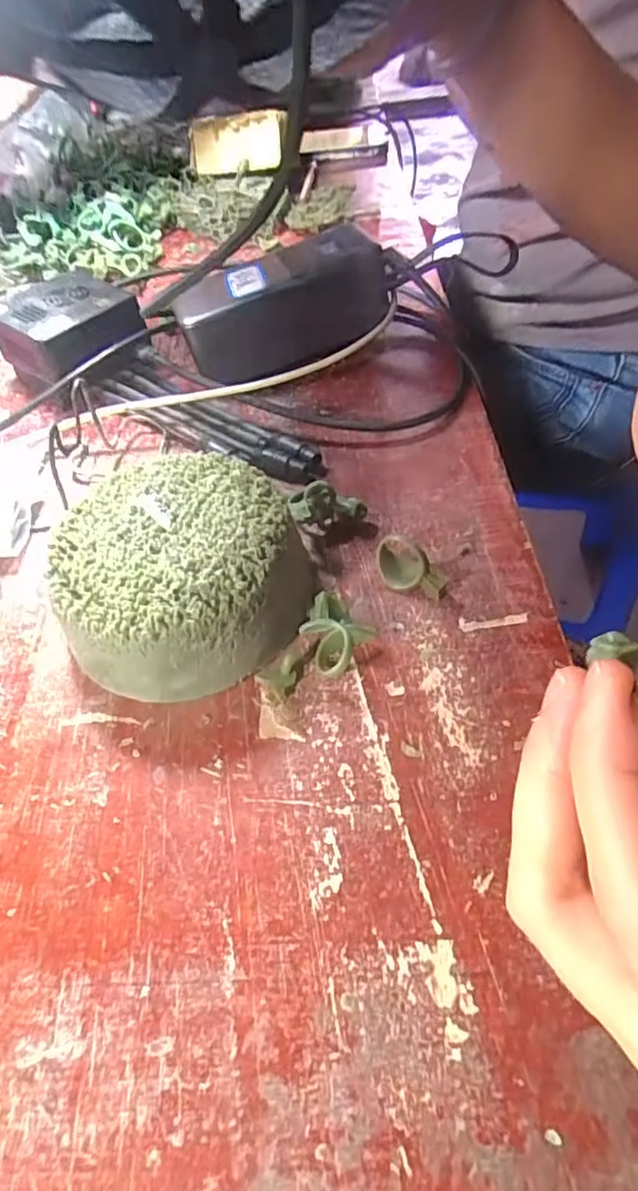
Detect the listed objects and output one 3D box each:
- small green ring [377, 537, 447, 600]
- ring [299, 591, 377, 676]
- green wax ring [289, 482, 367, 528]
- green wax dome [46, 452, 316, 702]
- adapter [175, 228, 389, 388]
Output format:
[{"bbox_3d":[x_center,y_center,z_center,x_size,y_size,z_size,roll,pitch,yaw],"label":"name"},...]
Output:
[{"bbox_3d":[0.040,-0.012,0.258,0.032,0.024,0.014,34,62,29],"label":"small green ring"},{"bbox_3d":[0.005,0.018,0.240,0.026,0.019,0.028,27,58,25],"label":"ring"},{"bbox_3d":[0.004,-0.042,0.284,0.037,0.019,0.018,0,47,-23],"label":"green wax ring"},{"bbox_3d":[-0.057,-0.011,0.253,0.099,0.047,0.096,-11,50,-3],"label":"green wax dome"},{"bbox_3d":[-0.022,-0.181,0.373,0.129,0.066,0.038,-19,51,-9],"label":"adapter"}]

